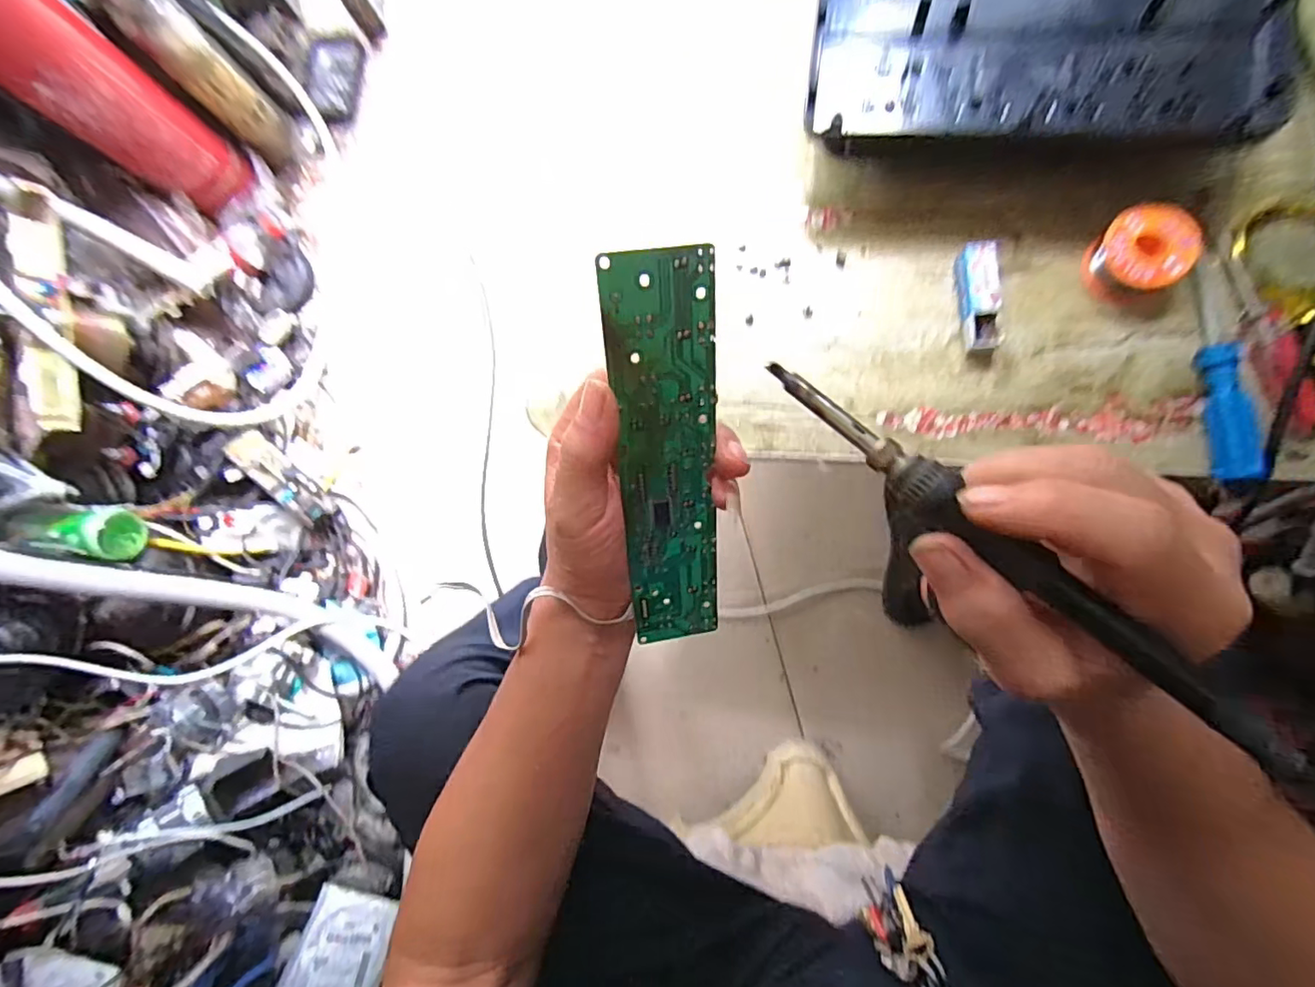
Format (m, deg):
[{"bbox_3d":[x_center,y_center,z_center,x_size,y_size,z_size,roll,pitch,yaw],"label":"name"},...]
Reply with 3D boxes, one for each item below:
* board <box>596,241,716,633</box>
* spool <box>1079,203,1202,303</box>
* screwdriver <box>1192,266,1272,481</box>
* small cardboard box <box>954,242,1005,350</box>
[{"bbox_3d":[0.006,-0.007,0.270,0.045,0.004,0.201,-9,123,-8],"label":"board"},{"bbox_3d":[0.326,-0.161,0.384,0.052,0.032,0.055,-1,84,8],"label":"spool"},{"bbox_3d":[0.372,-0.083,0.371,0.023,0.020,0.148,-2,84,8],"label":"screwdriver"},{"bbox_3d":[0.227,-0.138,0.402,0.022,0.020,0.074,-5,83,7],"label":"small cardboard box"}]

